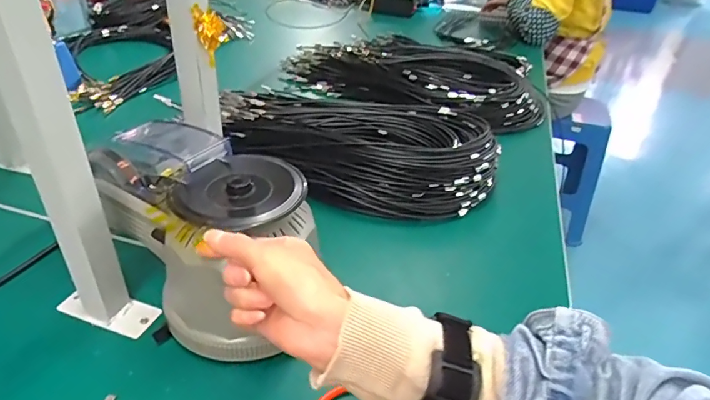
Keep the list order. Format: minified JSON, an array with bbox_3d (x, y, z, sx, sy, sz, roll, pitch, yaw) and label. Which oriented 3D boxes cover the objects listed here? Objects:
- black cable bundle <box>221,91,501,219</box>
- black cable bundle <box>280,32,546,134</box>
[{"bbox_3d":[-0.012,-0.109,0.738,0.463,0.070,0.304,12,35,10],"label":"black cable bundle"},{"bbox_3d":[0.118,-0.275,1.012,0.559,0.070,0.267,22,38,23],"label":"black cable bundle"}]

